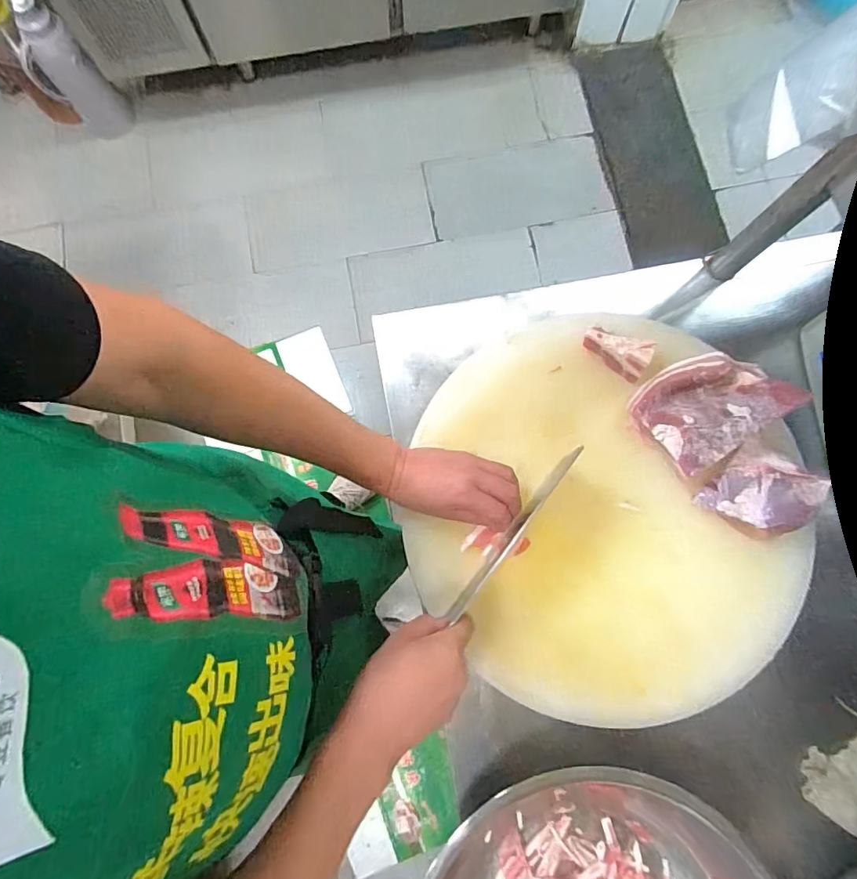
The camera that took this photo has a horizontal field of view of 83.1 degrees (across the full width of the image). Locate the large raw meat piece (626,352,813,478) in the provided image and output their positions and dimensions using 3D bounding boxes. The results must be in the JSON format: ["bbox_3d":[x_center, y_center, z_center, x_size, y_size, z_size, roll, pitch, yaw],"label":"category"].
[{"bbox_3d":[0.304,-0.038,0.528,0.139,0.049,0.110,-33,81,-5],"label":"large raw meat piece"}]

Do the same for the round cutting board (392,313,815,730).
[{"bbox_3d":[0.176,0.090,0.538,0.379,0.046,0.439,-30,81,-4],"label":"round cutting board"}]

